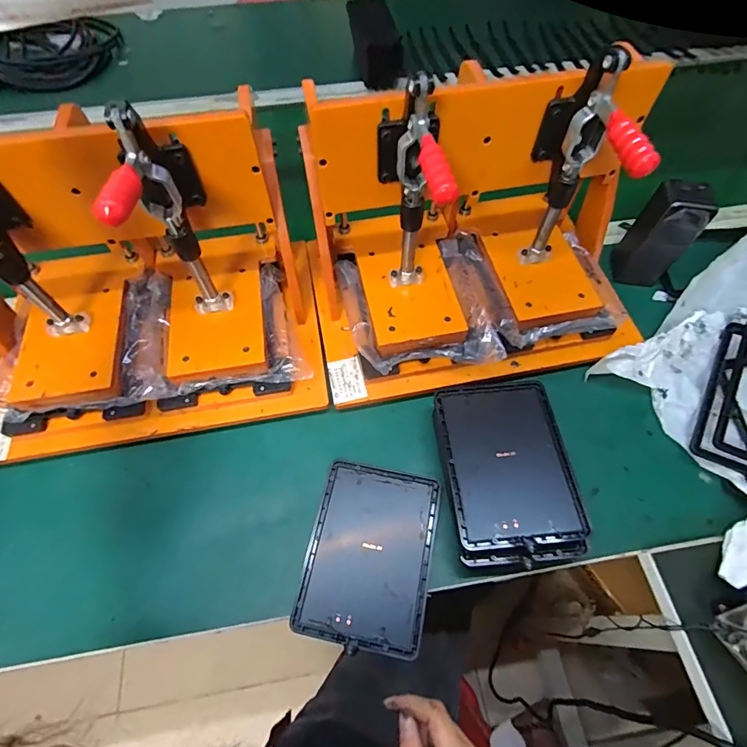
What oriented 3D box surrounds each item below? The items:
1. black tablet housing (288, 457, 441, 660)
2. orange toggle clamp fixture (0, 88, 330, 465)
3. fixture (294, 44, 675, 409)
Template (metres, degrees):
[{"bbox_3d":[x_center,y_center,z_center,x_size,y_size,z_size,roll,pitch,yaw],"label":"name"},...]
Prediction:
[{"bbox_3d":[-0.003,0.174,0.426,0.118,0.006,0.162,10,61,7],"label":"black tablet housing"},{"bbox_3d":[-0.256,-0.090,0.430,0.367,0.244,0.235,-10,61,-5],"label":"orange toggle clamp fixture"},{"bbox_3d":[0.108,-0.147,0.460,0.373,0.249,0.227,-10,61,-5],"label":"fixture"}]

